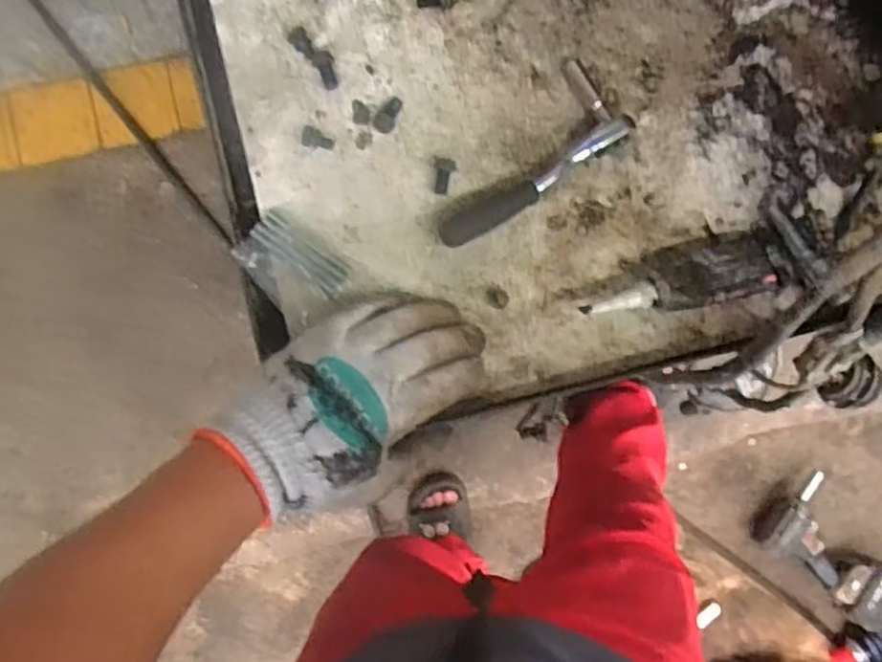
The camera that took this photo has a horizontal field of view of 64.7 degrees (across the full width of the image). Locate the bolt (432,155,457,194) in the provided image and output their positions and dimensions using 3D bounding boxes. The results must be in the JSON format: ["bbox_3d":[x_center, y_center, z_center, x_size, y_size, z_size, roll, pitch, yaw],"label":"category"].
[{"bbox_3d":[0.001,-0.106,0.468,0.016,0.011,0.025,11,86,-2],"label":"bolt"}]

